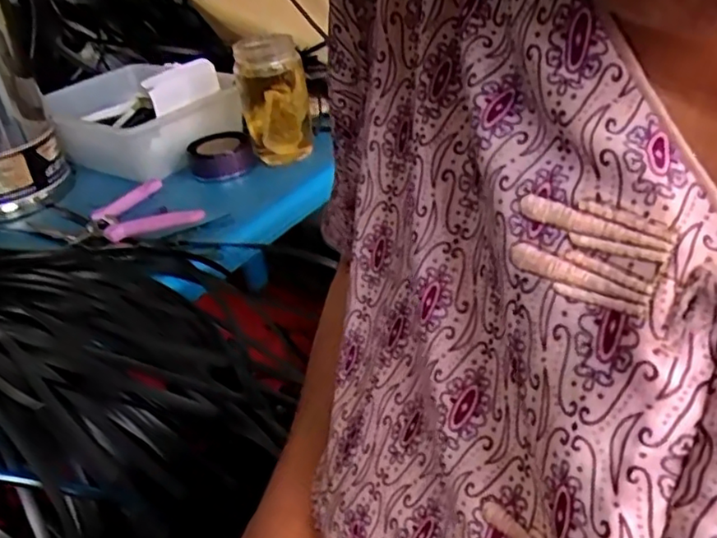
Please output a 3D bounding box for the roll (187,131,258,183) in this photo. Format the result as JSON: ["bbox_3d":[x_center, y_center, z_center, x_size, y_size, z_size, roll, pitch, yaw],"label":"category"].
[{"bbox_3d":[-0.171,-0.140,0.777,0.076,0.040,0.076,-5,31,3],"label":"roll"}]

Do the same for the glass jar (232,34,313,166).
[{"bbox_3d":[-0.101,-0.202,0.755,0.079,0.139,0.072,-11,32,-7],"label":"glass jar"}]

